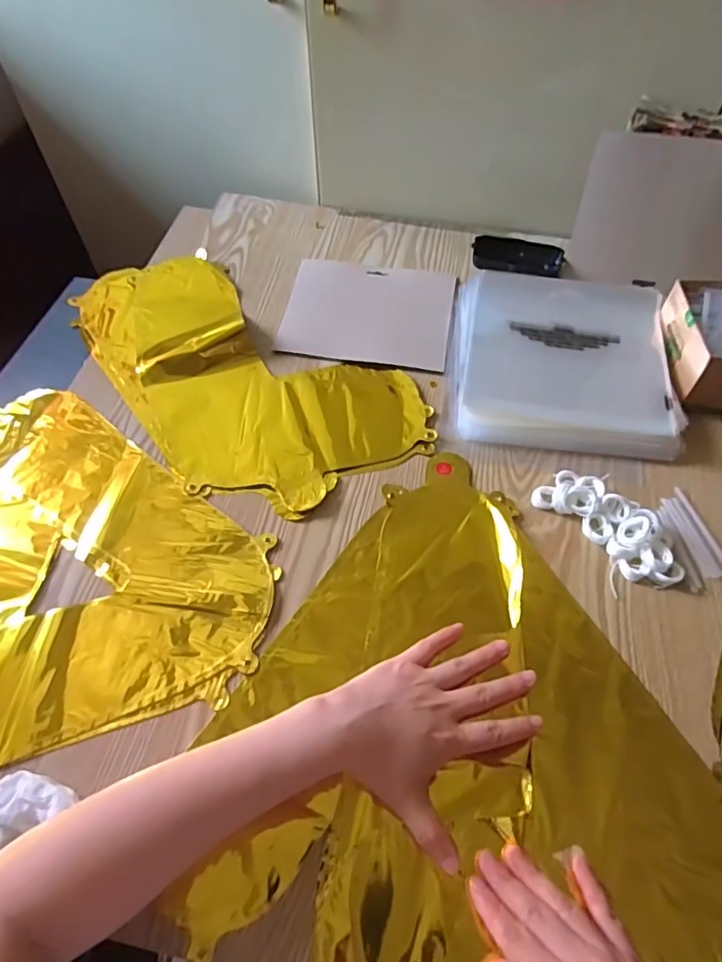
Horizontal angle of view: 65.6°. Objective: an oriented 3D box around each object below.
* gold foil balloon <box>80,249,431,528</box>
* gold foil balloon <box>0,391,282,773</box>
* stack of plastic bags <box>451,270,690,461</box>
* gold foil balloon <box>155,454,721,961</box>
[{"bbox_3d":[-0.146,-0.119,0.594,0.427,0.020,0.223,35,63,21],"label":"gold foil balloon"},{"bbox_3d":[-0.280,0.051,0.486,0.364,0.008,0.358,-15,57,-9],"label":"gold foil balloon"},{"bbox_3d":[0.210,-0.133,0.595,0.216,0.029,0.228,6,56,4],"label":"stack of plastic bags"},{"bbox_3d":[0.101,0.198,0.400,0.367,0.016,0.383,30,61,19],"label":"gold foil balloon"}]

